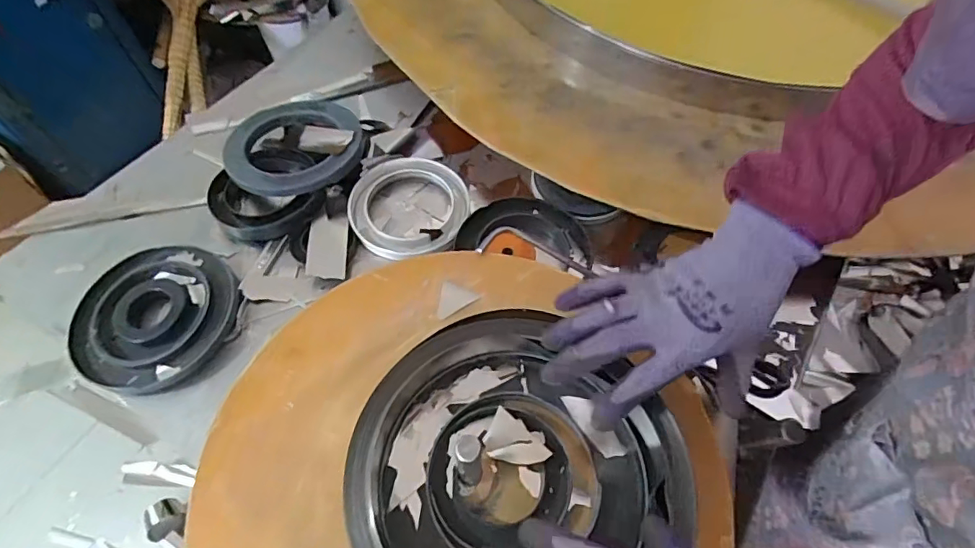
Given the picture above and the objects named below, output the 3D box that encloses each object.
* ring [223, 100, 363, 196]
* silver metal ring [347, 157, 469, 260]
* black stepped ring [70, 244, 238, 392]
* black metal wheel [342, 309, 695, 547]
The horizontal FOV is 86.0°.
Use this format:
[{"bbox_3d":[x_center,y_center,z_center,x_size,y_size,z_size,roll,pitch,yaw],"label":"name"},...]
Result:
[{"bbox_3d":[-0.224,-0.152,0.609,0.151,0.020,0.141,0,59,0],"label":"ring"},{"bbox_3d":[-0.088,-0.077,0.593,0.130,0.020,0.134,0,59,0],"label":"silver metal ring"},{"bbox_3d":[-0.329,0.039,0.521,0.151,0.015,0.151,2,56,-2],"label":"black stepped ring"},{"bbox_3d":[0.009,0.142,0.386,0.221,0.064,0.206,-32,64,-22],"label":"black metal wheel"}]

